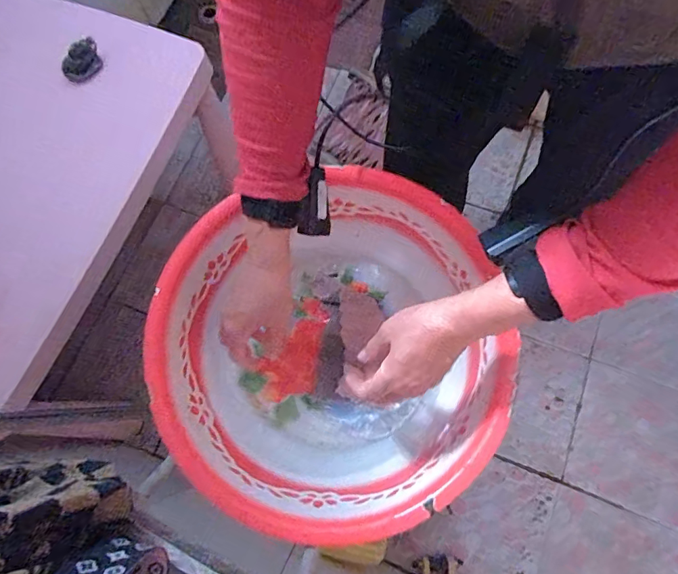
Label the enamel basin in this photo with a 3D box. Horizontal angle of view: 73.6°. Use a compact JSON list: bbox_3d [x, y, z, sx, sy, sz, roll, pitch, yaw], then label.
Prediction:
[{"bbox_3d":[-0.020,0.084,0.525,0.360,0.158,0.360,0,70,1],"label":"enamel basin"}]

